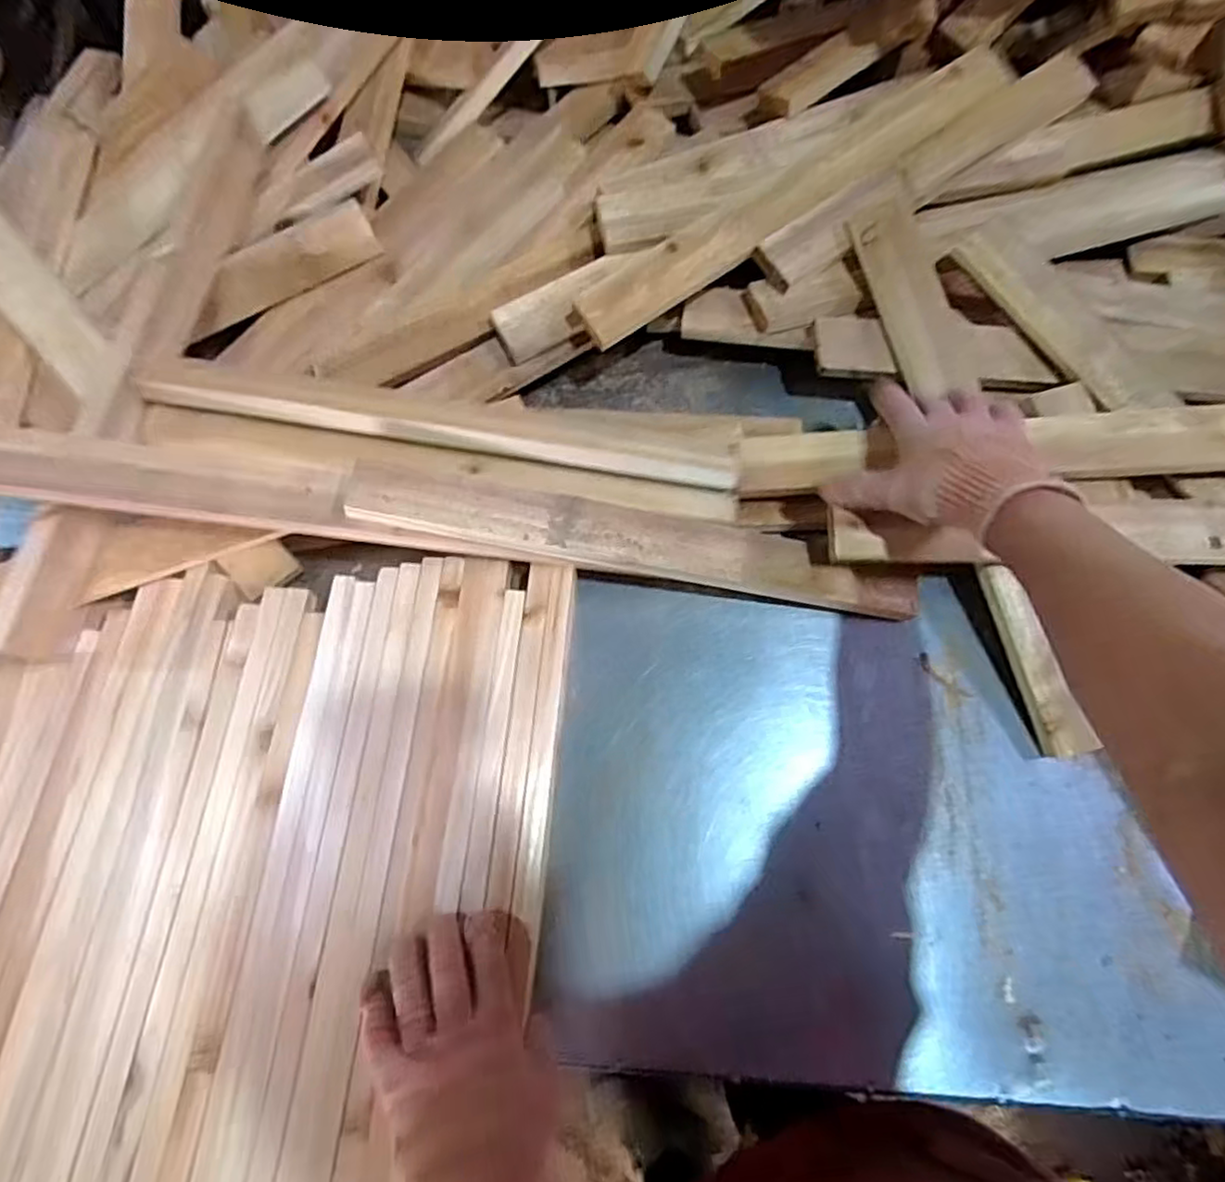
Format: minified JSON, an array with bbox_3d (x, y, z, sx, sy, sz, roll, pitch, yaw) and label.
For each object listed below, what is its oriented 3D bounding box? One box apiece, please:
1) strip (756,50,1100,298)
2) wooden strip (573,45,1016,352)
[{"bbox_3d":[0.323,-0.424,0.652,0.438,0.020,0.054,-37,93,-12],"label":"strip"},{"bbox_3d":[0.188,-0.390,0.631,0.524,0.019,0.053,-37,74,-11],"label":"wooden strip"}]

